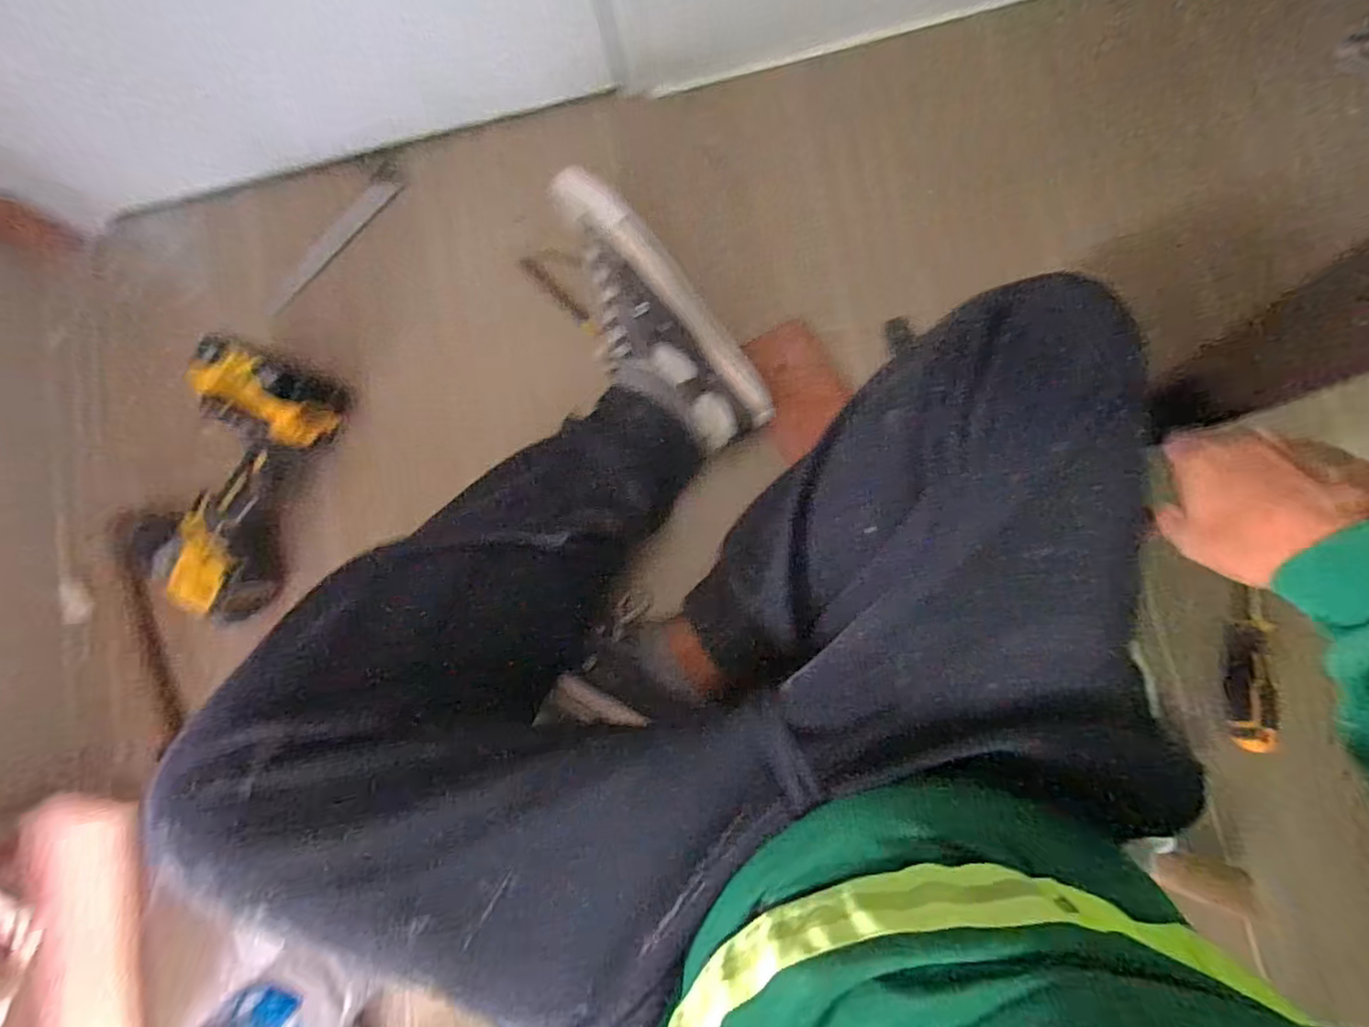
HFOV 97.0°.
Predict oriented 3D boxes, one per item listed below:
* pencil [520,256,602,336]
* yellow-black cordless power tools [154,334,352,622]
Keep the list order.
[{"bbox_3d":[-0.130,-0.226,0.626,0.014,0.008,0.117,-45,82,2],"label":"pencil"},{"bbox_3d":[-0.429,-0.036,0.582,0.114,0.085,0.271,19,86,7],"label":"yellow-black cordless power tools"}]

